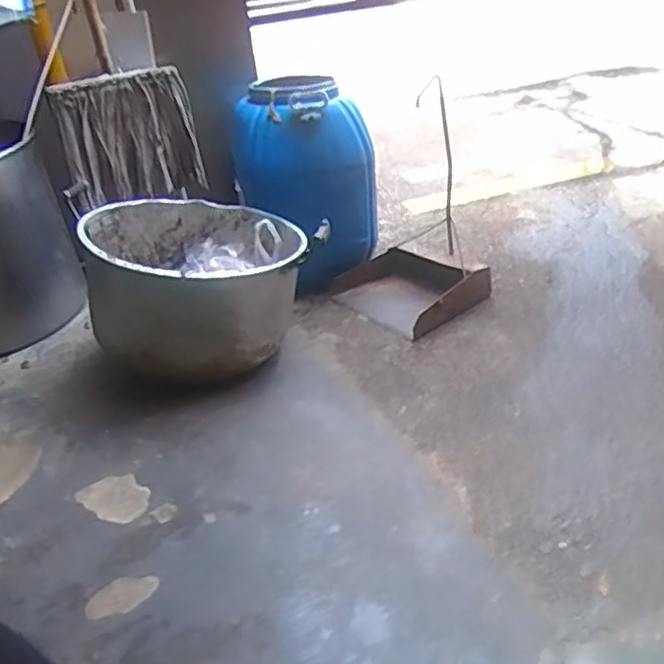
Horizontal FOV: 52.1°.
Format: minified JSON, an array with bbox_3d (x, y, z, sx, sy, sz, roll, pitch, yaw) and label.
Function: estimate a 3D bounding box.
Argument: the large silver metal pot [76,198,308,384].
[{"bbox_3d":[-0.278,-0.116,1.498,0.439,0.281,0.458,-6,30,4],"label":"large silver metal pot"}]

